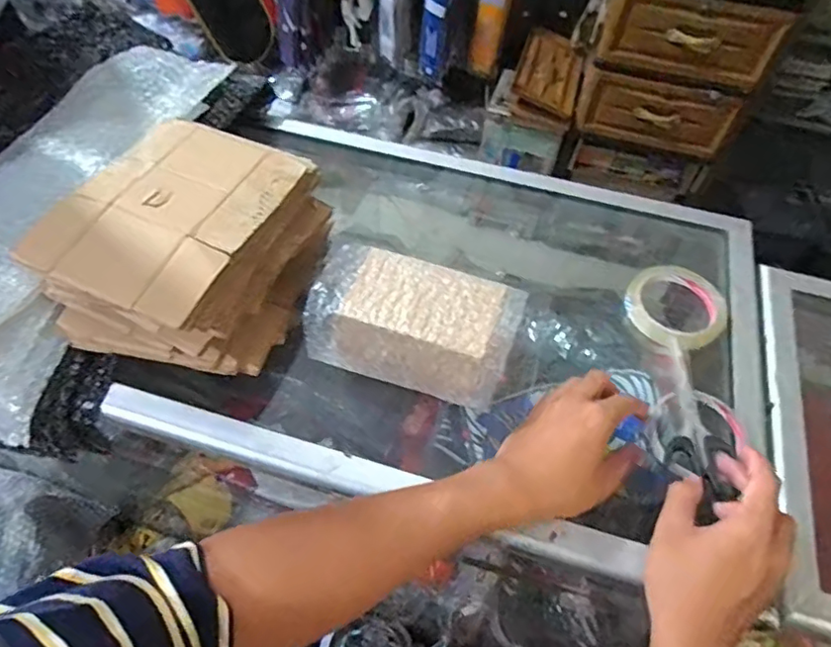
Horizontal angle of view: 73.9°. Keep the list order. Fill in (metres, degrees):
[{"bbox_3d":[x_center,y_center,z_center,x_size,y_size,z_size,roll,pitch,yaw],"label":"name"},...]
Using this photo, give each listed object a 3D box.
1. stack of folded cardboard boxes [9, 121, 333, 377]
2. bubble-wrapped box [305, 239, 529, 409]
[{"bbox_3d":[-0.208,-0.069,0.518,0.180,0.119,0.203,18,57,9],"label":"stack of folded cardboard boxes"},{"bbox_3d":[0.000,0.000,0.492,0.170,0.068,0.093,17,57,9],"label":"bubble-wrapped box"}]

